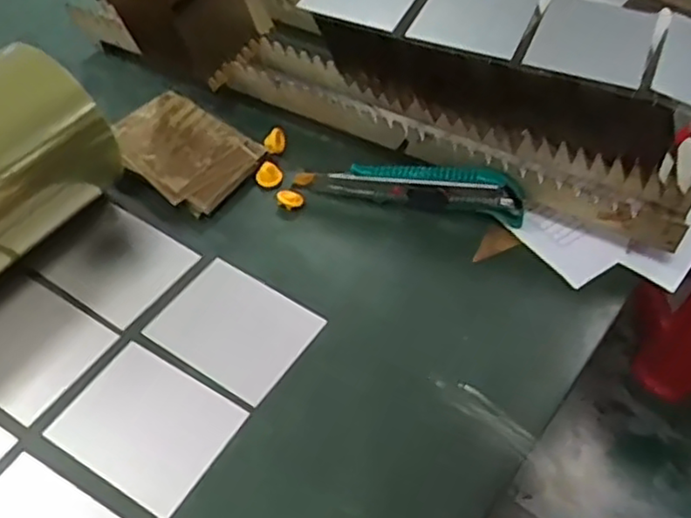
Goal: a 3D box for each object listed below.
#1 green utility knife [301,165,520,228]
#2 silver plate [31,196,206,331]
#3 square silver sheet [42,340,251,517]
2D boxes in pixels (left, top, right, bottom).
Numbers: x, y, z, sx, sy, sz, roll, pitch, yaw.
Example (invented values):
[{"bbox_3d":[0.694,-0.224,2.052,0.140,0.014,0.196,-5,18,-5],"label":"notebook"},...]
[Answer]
[{"bbox_3d":[0.051,-0.056,0.529,0.173,0.052,0.013,10,52,7],"label":"green utility knife"},{"bbox_3d":[-0.170,0.000,0.512,0.100,0.006,0.080,28,56,20],"label":"silver plate"},{"bbox_3d":[-0.125,0.105,0.435,0.100,0.009,0.080,28,56,17],"label":"square silver sheet"}]

